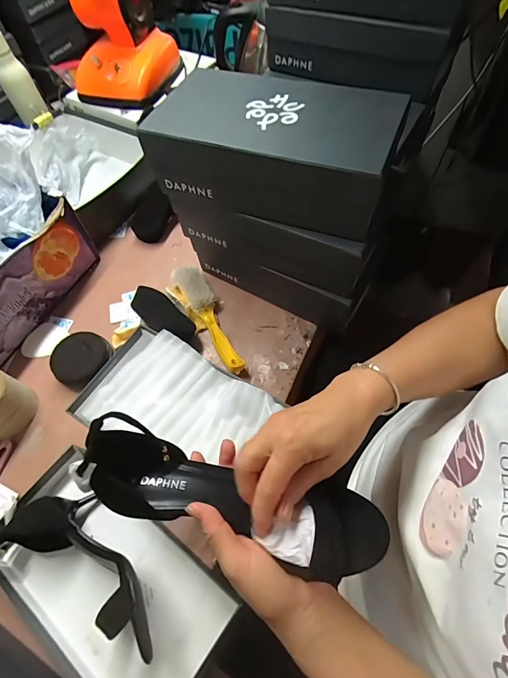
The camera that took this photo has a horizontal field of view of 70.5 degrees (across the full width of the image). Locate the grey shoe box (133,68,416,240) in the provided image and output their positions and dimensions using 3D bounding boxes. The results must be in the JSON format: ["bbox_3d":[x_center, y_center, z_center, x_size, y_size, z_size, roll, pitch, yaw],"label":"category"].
[{"bbox_3d":[0.022,-0.249,0.470,0.291,0.108,0.159,16,63,12],"label":"grey shoe box"}]

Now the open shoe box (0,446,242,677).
[{"bbox_3d":[-0.188,0.287,0.439,0.320,0.081,0.170,31,67,19],"label":"open shoe box"}]

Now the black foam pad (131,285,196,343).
[{"bbox_3d":[-0.153,-0.039,0.609,0.120,0.020,0.060,37,68,0],"label":"black foam pad"}]

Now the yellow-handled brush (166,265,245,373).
[{"bbox_3d":[-0.082,-0.034,0.612,0.063,0.038,0.221,-25,62,-11],"label":"yellow-handled brush"}]

